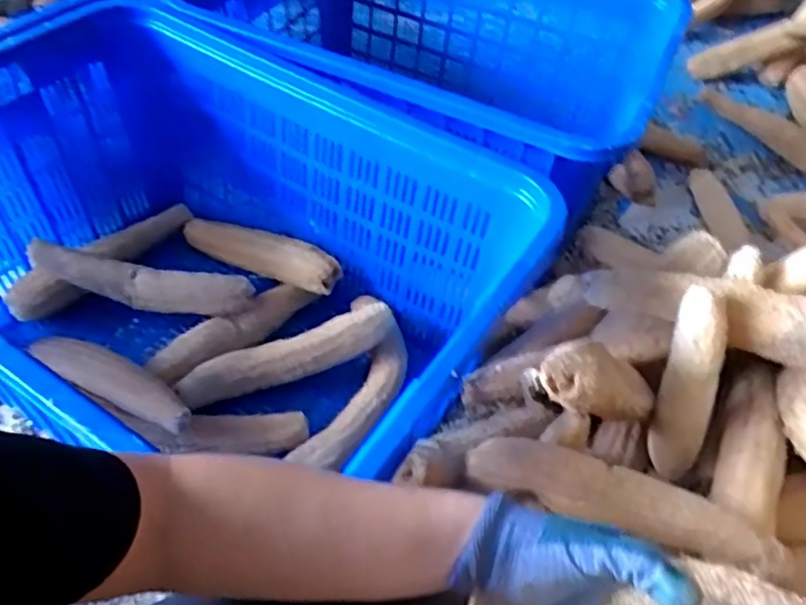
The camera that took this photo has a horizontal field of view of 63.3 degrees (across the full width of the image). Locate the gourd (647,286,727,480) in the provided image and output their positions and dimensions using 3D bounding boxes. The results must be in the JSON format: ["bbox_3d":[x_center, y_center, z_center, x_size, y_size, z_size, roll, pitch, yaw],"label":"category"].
[{"bbox_3d":[0.366,0.107,0.845,0.057,0.264,0.048,1,21,-6],"label":"gourd"}]

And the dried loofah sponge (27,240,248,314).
[{"bbox_3d":[-0.421,-0.032,1.055,0.348,0.082,0.064,9,49,1],"label":"dried loofah sponge"}]

